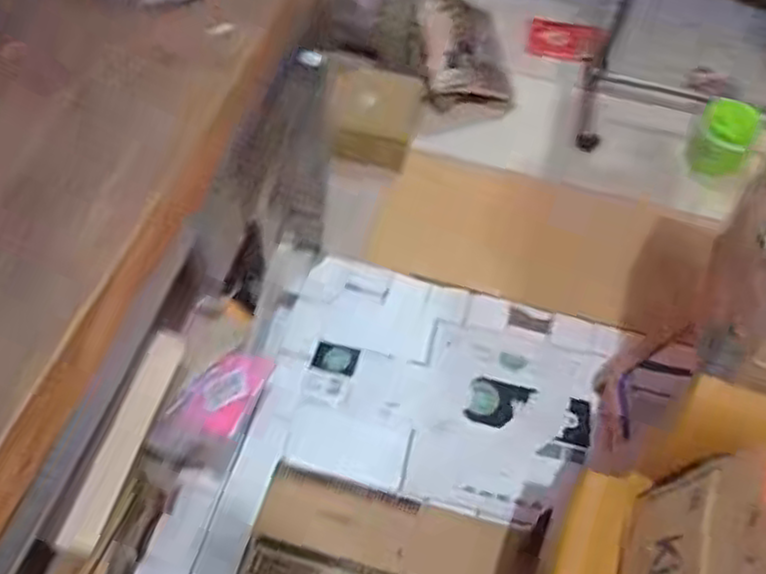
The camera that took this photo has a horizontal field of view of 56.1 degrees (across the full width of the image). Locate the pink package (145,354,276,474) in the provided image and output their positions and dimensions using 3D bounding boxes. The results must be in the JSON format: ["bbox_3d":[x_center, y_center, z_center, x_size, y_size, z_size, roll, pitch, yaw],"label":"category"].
[{"bbox_3d":[-0.254,0.180,1.083,0.117,0.048,0.192,18,56,7],"label":"pink package"}]

